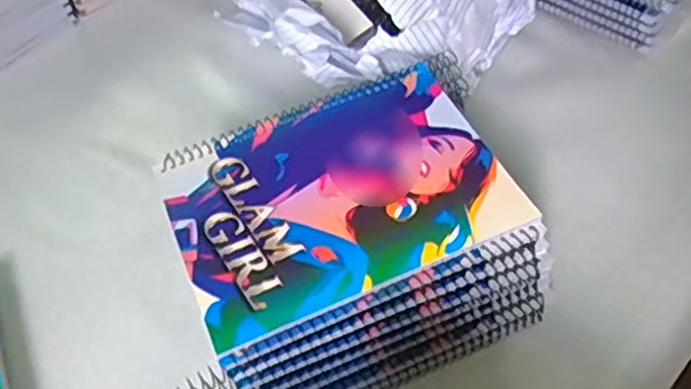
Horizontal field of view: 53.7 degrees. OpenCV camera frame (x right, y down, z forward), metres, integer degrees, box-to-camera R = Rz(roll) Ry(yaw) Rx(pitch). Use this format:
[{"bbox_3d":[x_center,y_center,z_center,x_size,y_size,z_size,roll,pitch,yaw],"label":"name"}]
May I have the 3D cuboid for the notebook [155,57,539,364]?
[{"bbox_3d":[-0.007,-0.004,0.417,0.195,0.007,0.146,-21,52,-11],"label":"notebook"}]

